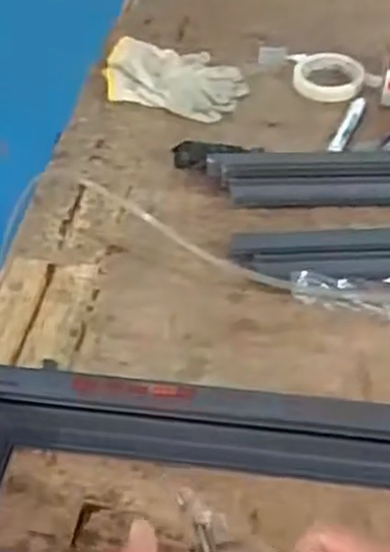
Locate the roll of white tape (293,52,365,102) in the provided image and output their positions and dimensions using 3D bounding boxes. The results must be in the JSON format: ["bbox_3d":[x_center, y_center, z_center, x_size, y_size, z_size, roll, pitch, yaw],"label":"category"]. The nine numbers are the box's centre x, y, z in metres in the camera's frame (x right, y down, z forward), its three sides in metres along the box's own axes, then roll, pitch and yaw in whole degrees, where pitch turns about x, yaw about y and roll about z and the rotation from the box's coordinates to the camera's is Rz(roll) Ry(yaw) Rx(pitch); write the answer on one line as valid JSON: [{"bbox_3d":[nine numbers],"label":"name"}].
[{"bbox_3d":[0.198,-0.295,1.063,0.102,0.024,0.095,-1,48,1],"label":"roll of white tape"}]

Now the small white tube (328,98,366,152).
[{"bbox_3d":[0.211,-0.209,0.990,0.019,0.014,0.122,20,51,18],"label":"small white tube"}]

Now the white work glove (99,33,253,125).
[{"bbox_3d":[-0.031,-0.296,1.066,0.208,0.033,0.146,15,50,14],"label":"white work glove"}]

